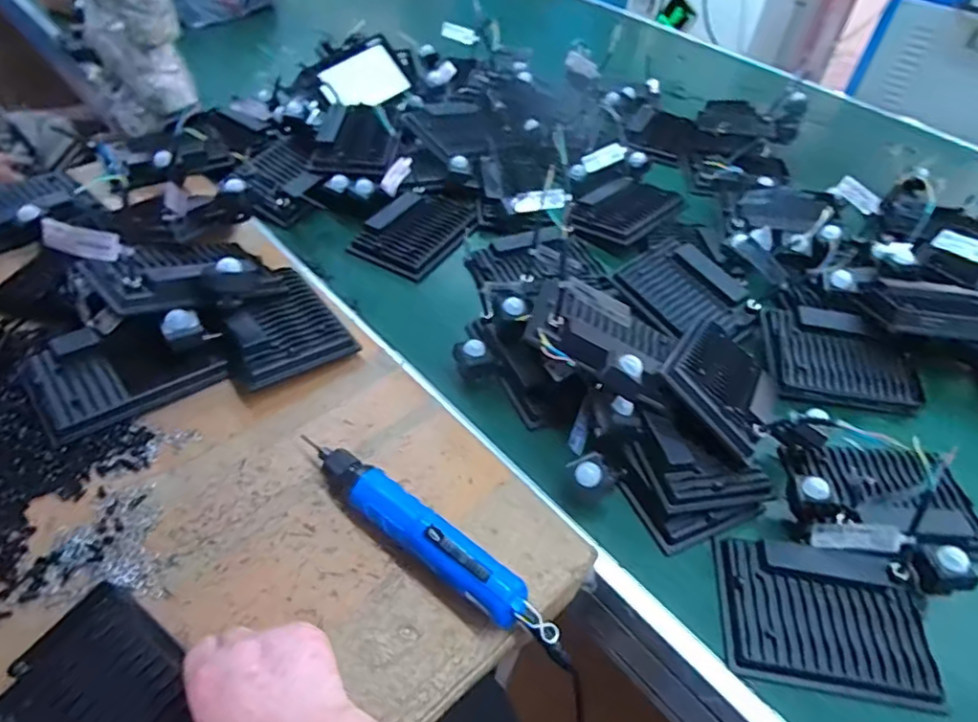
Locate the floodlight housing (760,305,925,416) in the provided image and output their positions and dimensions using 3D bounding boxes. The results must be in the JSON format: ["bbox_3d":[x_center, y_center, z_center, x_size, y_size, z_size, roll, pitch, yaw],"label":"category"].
[{"bbox_3d":[0.443,0.001,0.763,0.178,0.038,0.128,7,64,-2],"label":"floodlight housing"}]

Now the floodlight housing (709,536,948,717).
[{"bbox_3d":[0.302,0.232,0.543,0.178,0.023,0.125,9,46,3],"label":"floodlight housing"}]

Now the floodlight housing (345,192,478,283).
[{"bbox_3d":[-0.105,-0.204,0.903,0.127,0.031,0.198,25,49,18],"label":"floodlight housing"}]

